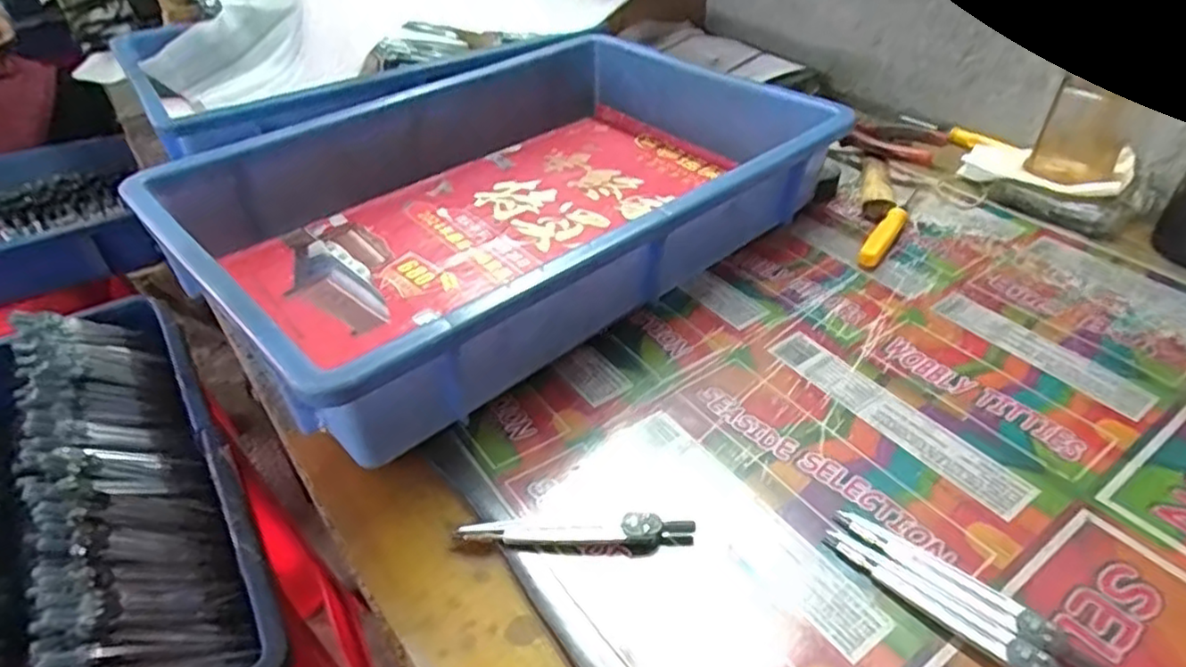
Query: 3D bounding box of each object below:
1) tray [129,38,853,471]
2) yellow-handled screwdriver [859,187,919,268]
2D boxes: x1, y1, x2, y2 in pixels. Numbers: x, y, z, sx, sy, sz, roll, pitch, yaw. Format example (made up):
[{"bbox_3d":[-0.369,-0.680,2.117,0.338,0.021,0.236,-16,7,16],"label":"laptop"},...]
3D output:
[{"bbox_3d":[-0.060,-0.108,0.510,0.435,0.085,0.307,-32,49,-30],"label":"tray"},{"bbox_3d":[0.229,-0.085,0.525,0.016,0.013,0.128,23,46,26],"label":"yellow-handled screwdriver"}]

